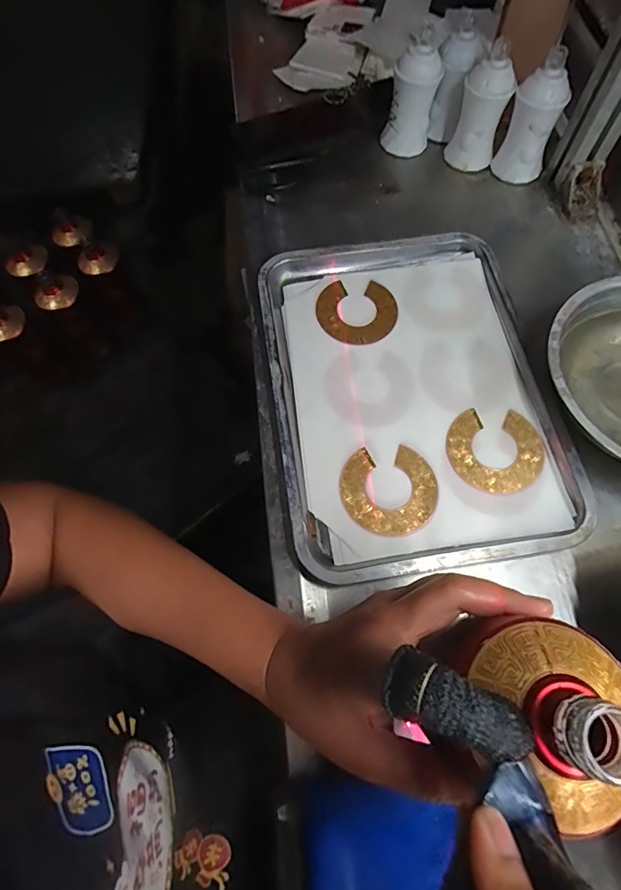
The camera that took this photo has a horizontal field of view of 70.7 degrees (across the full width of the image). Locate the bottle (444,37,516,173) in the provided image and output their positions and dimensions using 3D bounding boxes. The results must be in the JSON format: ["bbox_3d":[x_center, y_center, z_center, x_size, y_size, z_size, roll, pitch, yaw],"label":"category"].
[{"bbox_3d":[0.198,-0.385,0.510,0.054,0.105,0.046,5,67,3],"label":"bottle"}]

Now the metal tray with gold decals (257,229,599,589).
[{"bbox_3d":[0.089,-0.061,0.419,0.255,0.021,0.344,-8,68,-1],"label":"metal tray with gold decals"}]

